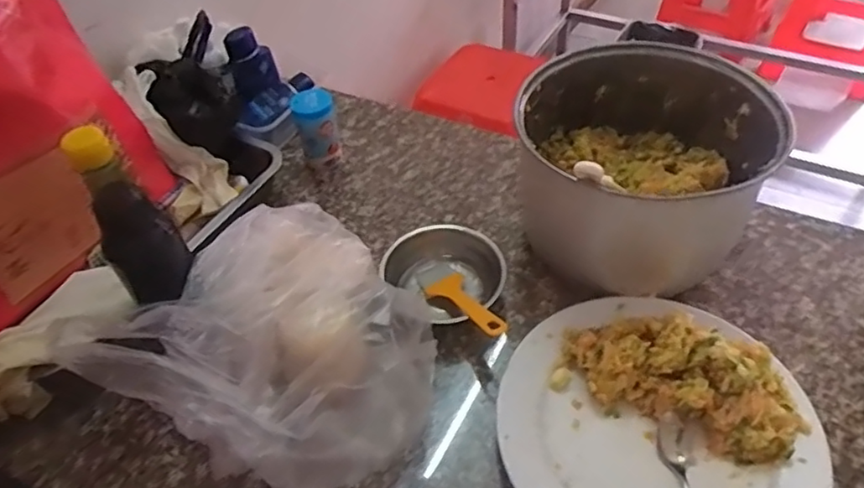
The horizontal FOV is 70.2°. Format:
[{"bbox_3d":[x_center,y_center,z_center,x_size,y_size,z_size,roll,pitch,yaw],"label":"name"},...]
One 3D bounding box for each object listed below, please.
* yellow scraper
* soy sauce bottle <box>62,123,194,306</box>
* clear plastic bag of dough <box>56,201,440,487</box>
[{"bbox_3d":[0.036,0.058,0.576,0.036,0.012,0.124,-24,26,-17],"label":"yellow scraper"},{"bbox_3d":[-0.241,-0.003,0.511,0.059,0.206,0.053,-31,52,-22],"label":"soy sauce bottle"},{"bbox_3d":[-0.117,0.083,0.532,0.236,0.110,0.228,21,52,22],"label":"clear plastic bag of dough"}]

